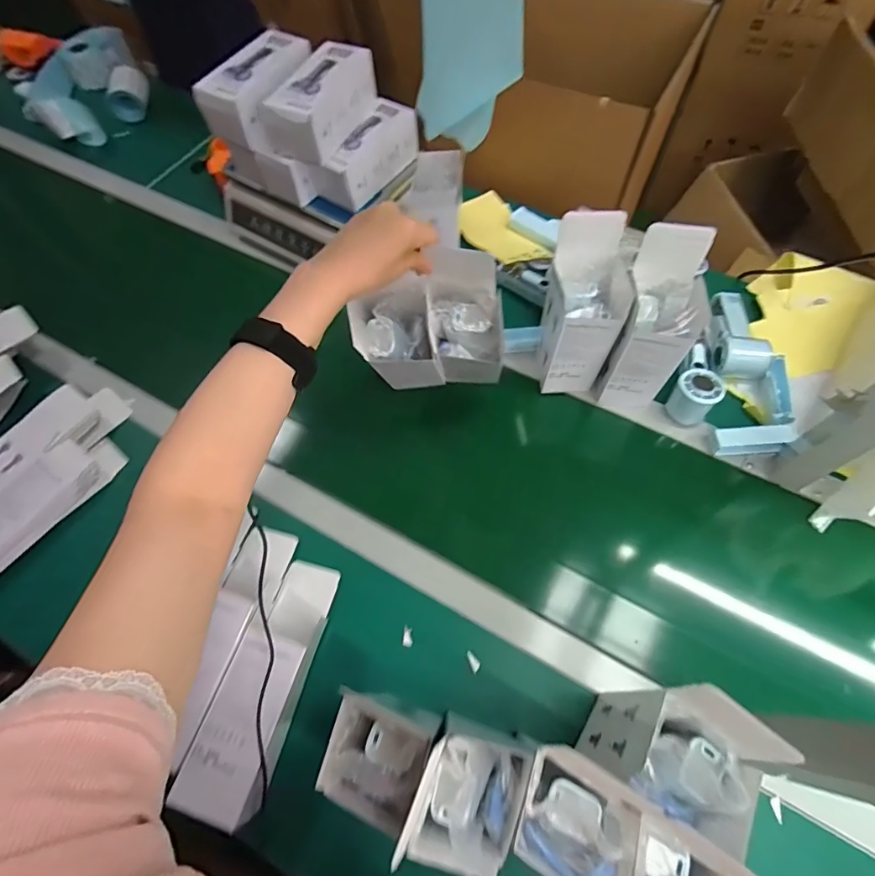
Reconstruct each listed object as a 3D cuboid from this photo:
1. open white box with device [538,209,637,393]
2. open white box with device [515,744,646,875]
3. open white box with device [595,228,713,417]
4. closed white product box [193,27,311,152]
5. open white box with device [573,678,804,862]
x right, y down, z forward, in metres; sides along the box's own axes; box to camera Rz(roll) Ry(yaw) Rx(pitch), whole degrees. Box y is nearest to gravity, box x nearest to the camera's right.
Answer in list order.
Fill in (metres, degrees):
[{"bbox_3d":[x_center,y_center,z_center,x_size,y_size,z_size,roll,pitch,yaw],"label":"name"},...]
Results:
[{"bbox_3d":[0.183,-0.160,0.619,0.087,0.230,0.086,0,64,2],"label":"open white box with device"},{"bbox_3d":[0.100,0.283,0.362,0.078,0.069,0.088,19,66,11],"label":"open white box with device"},{"bbox_3d":[0.266,-0.136,0.609,0.087,0.238,0.080,11,65,8],"label":"open white box with device"},{"bbox_3d":[-0.252,-0.507,0.696,0.078,0.071,0.189,20,66,12],"label":"closed white product box"},{"bbox_3d":[0.195,0.262,0.408,0.087,0.219,0.084,28,68,15],"label":"open white box with device"}]

